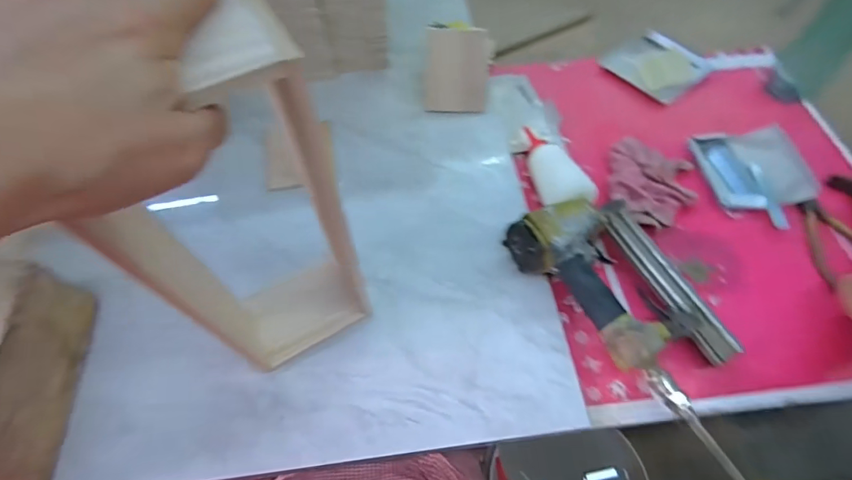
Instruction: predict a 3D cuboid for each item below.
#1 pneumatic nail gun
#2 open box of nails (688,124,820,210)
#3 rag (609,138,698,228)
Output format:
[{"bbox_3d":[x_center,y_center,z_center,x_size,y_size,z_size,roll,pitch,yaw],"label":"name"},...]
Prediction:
[{"bbox_3d":[0.212,0.050,0.478,0.177,0.065,0.211,-19,61,-12],"label":"pneumatic nail gun"},{"bbox_3d":[0.449,-0.099,0.603,0.125,0.037,0.136,-3,59,-3],"label":"open box of nails"},{"bbox_3d":[0.306,-0.075,0.591,0.107,0.023,0.130,14,60,7],"label":"rag"}]

